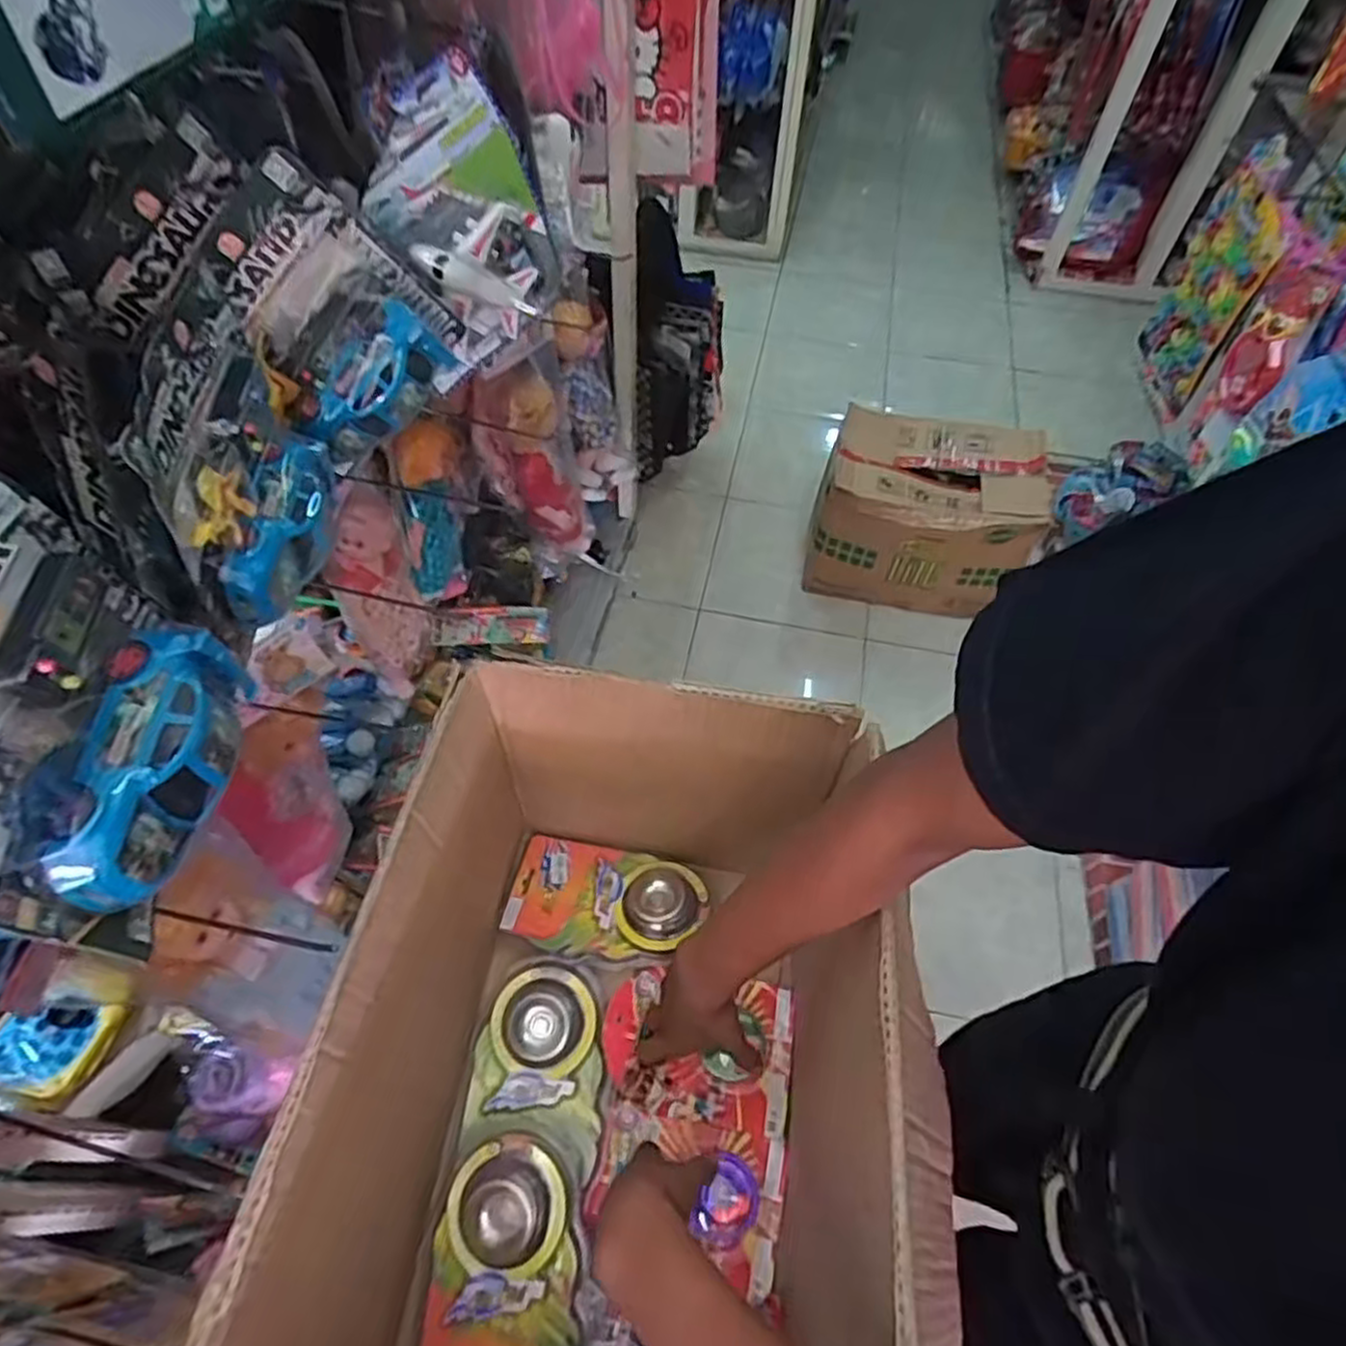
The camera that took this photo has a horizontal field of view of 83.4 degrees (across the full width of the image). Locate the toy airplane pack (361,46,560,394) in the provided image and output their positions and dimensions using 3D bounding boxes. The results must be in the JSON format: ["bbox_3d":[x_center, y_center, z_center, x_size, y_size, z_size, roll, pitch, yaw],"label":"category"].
[{"bbox_3d":[-0.186,-0.420,0.728,0.081,0.236,0.174,34,60,19],"label":"toy airplane pack"}]

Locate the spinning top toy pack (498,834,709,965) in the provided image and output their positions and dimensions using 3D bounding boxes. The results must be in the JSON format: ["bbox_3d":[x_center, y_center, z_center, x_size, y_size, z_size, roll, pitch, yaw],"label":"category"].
[{"bbox_3d":[-0.062,0.210,0.702,0.177,0.037,0.109,10,55,4],"label":"spinning top toy pack"}]

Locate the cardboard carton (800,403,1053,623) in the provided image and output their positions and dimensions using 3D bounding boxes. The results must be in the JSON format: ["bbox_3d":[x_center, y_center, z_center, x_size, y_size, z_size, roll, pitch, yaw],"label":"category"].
[{"bbox_3d":[0.544,-0.348,1.662,0.434,0.314,0.322,16,56,8],"label":"cardboard carton"}]

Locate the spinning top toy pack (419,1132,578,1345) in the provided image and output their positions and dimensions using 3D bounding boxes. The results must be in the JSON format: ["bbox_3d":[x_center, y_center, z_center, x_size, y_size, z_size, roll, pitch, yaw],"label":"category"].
[{"bbox_3d":[-0.122,0.441,0.540,0.106,0.051,0.181,5,55,0],"label":"spinning top toy pack"}]

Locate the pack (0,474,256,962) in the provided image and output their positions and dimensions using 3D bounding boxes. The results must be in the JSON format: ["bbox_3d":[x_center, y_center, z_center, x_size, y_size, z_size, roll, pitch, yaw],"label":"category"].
[{"bbox_3d":[-0.302,0.018,0.381,0.087,0.178,0.192,-5,56,-7],"label":"pack"}]

